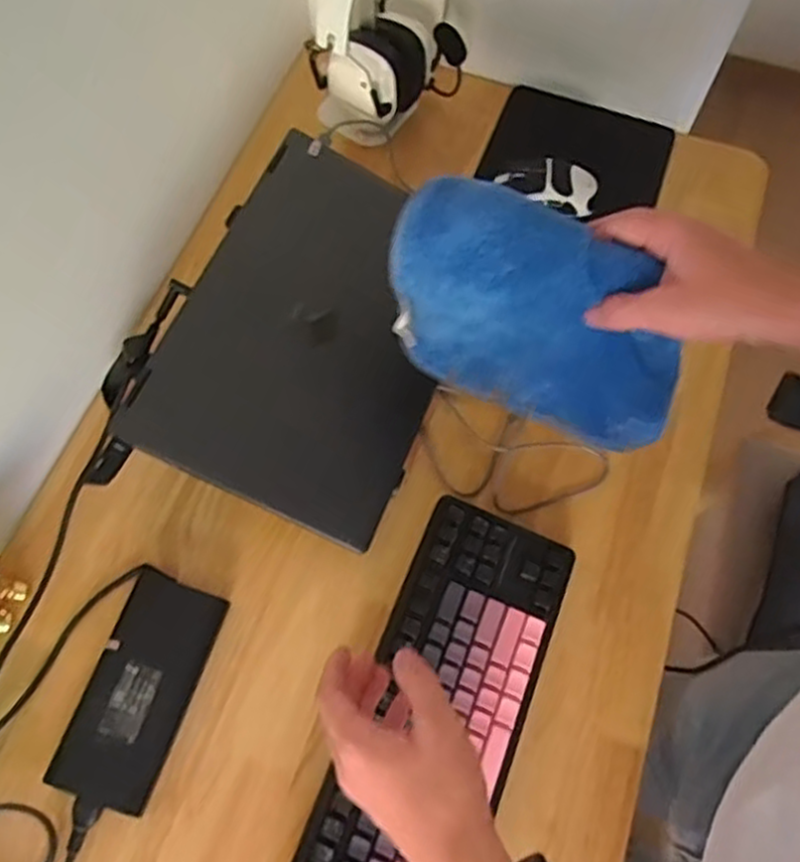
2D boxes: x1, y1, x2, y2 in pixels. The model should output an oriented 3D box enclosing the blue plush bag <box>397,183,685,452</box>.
[{"bbox_3d":[0.099,-0.075,0.533,0.207,0.165,0.047,21,54,15],"label":"blue plush bag"}]

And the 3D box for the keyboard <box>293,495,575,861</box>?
[{"bbox_3d":[0.032,0.240,0.613,0.134,0.047,0.360,20,68,8],"label":"keyboard"}]

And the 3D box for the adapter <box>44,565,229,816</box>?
[{"bbox_3d":[-0.221,0.219,0.630,0.083,0.026,0.179,18,68,7],"label":"adapter"}]

